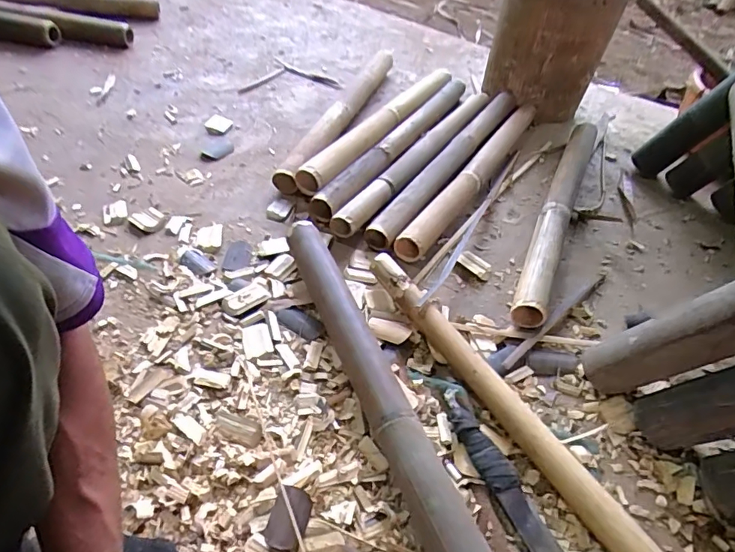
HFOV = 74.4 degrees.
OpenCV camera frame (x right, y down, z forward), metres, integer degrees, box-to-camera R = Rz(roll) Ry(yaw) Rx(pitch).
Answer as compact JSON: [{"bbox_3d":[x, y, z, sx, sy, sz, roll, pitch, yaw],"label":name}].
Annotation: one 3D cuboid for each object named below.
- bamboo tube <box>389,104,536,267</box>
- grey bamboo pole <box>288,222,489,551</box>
[{"bbox_3d":[0.234,-0.224,0.998,0.055,0.058,0.622,27,49,19],"label":"bamboo tube"},{"bbox_3d":[0.024,0.162,0.581,0.054,0.064,0.652,-14,49,-19],"label":"grey bamboo pole"}]

